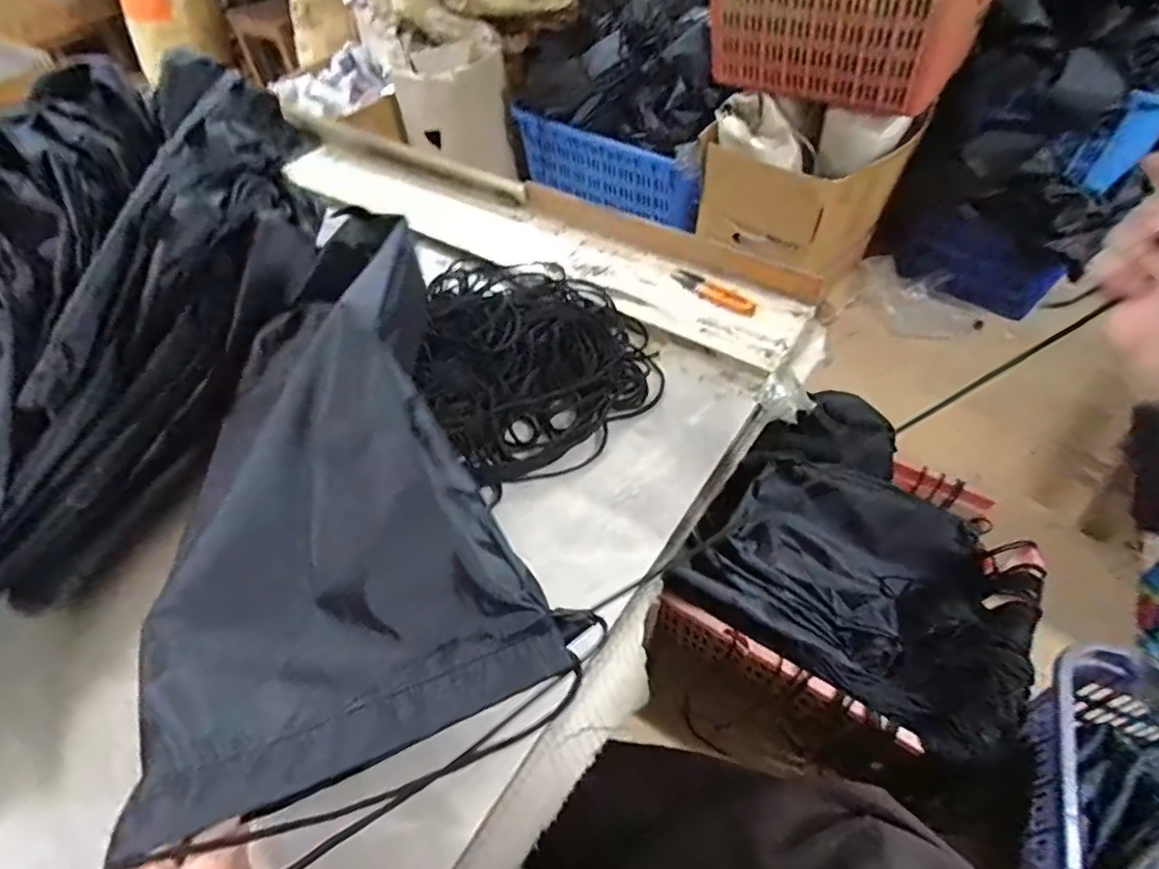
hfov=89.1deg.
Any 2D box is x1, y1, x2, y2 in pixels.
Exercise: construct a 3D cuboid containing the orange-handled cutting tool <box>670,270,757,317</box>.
[{"bbox_3d":[0.143,-0.153,0.624,0.025,0.009,0.103,-37,58,-24],"label":"orange-handled cutting tool"}]

